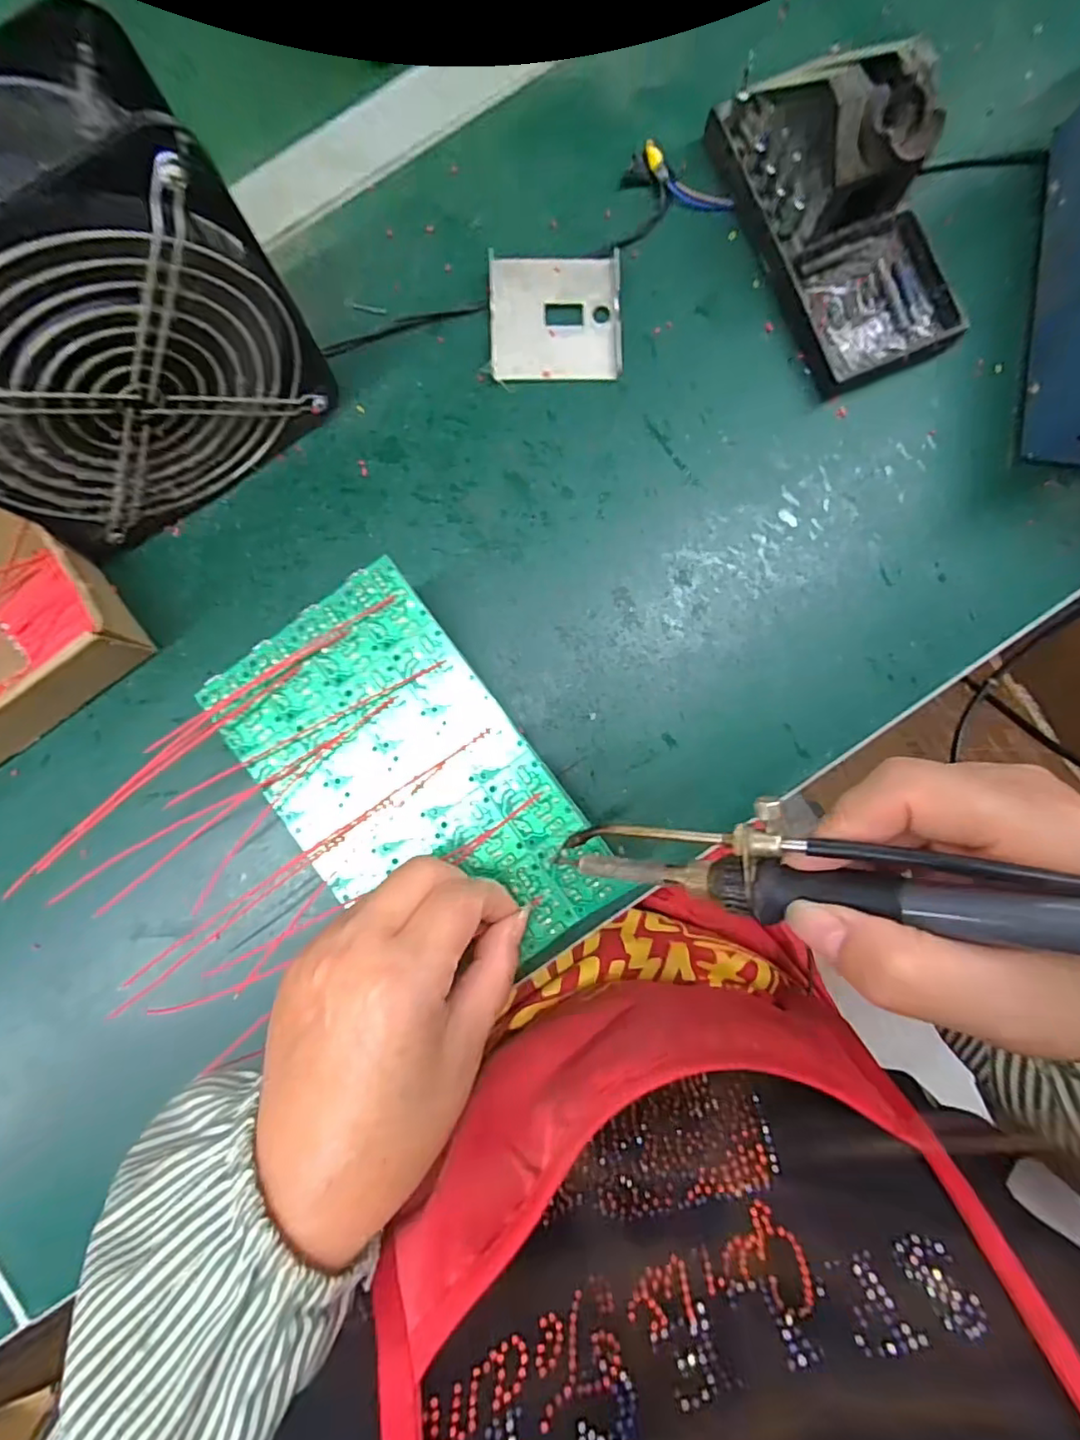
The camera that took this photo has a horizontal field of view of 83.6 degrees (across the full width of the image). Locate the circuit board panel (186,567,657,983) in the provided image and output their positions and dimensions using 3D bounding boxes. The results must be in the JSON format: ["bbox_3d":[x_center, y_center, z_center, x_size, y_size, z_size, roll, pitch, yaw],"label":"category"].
[{"bbox_3d":[-0.053,0.031,0.260,0.102,0.004,0.181,-38,88,-2],"label":"circuit board panel"}]

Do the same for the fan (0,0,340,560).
[{"bbox_3d":[-0.180,-0.156,0.252,0.150,0.152,0.063,-34,88,-1],"label":"fan"}]

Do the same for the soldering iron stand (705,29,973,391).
[{"bbox_3d":[0.157,-0.262,0.295,0.079,0.069,0.161,-23,88,-1],"label":"soldering iron stand"}]

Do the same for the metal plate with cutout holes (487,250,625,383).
[{"bbox_3d":[0.009,-0.217,0.326,0.070,0.011,0.064,-2,87,0],"label":"metal plate with cutout holes"}]

